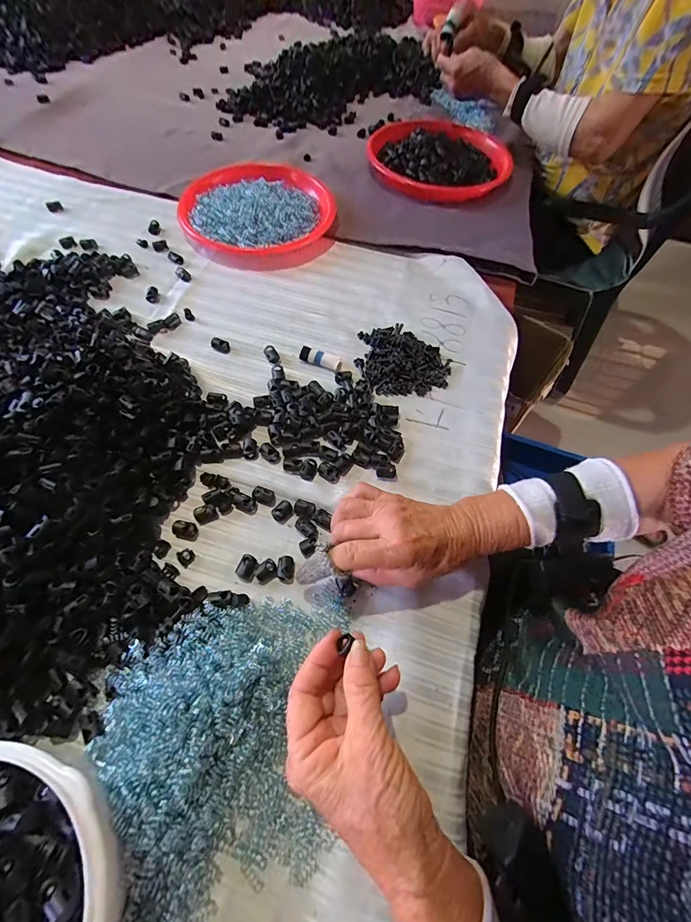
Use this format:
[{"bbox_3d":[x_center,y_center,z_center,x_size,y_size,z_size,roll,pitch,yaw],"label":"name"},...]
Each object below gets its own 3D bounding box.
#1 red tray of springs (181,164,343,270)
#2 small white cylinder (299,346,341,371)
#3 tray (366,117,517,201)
[{"bbox_3d":[-0.131,-0.371,0.593,0.225,0.032,0.195,14,62,4],"label":"red tray of springs"},{"bbox_3d":[-0.030,-0.123,0.473,0.048,0.012,0.016,21,62,7],"label":"small white cylinder"},{"bbox_3d":[0.147,-0.491,0.634,0.215,0.035,0.177,7,61,0],"label":"tray"}]

